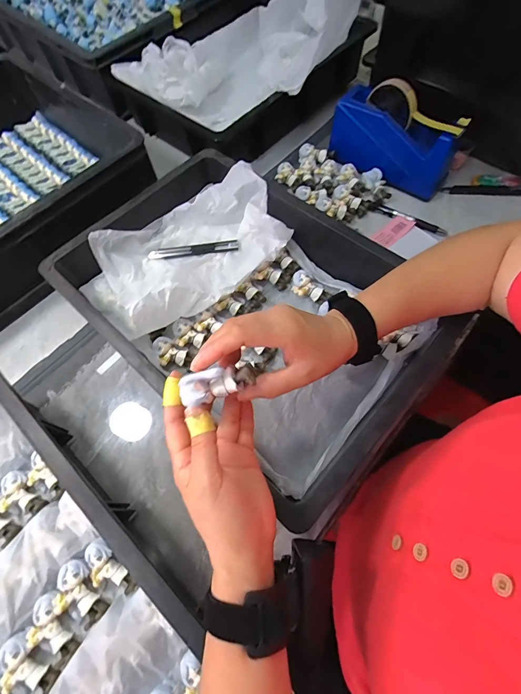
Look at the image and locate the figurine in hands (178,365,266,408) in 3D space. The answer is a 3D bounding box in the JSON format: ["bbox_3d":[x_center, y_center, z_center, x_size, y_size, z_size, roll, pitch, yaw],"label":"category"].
[{"bbox_3d":[-0.031,0.027,0.259,0.064,0.020,0.020,-18,65,1],"label":"figurine in hands"}]

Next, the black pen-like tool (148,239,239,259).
[{"bbox_3d":[-0.103,-0.148,0.505,0.138,0.010,0.019,-4,65,1],"label":"black pen-like tool"}]

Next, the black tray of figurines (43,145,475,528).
[{"bbox_3d":[-0.022,-0.060,0.439,0.450,0.090,0.309,39,73,18],"label":"black tray of figurines"}]

